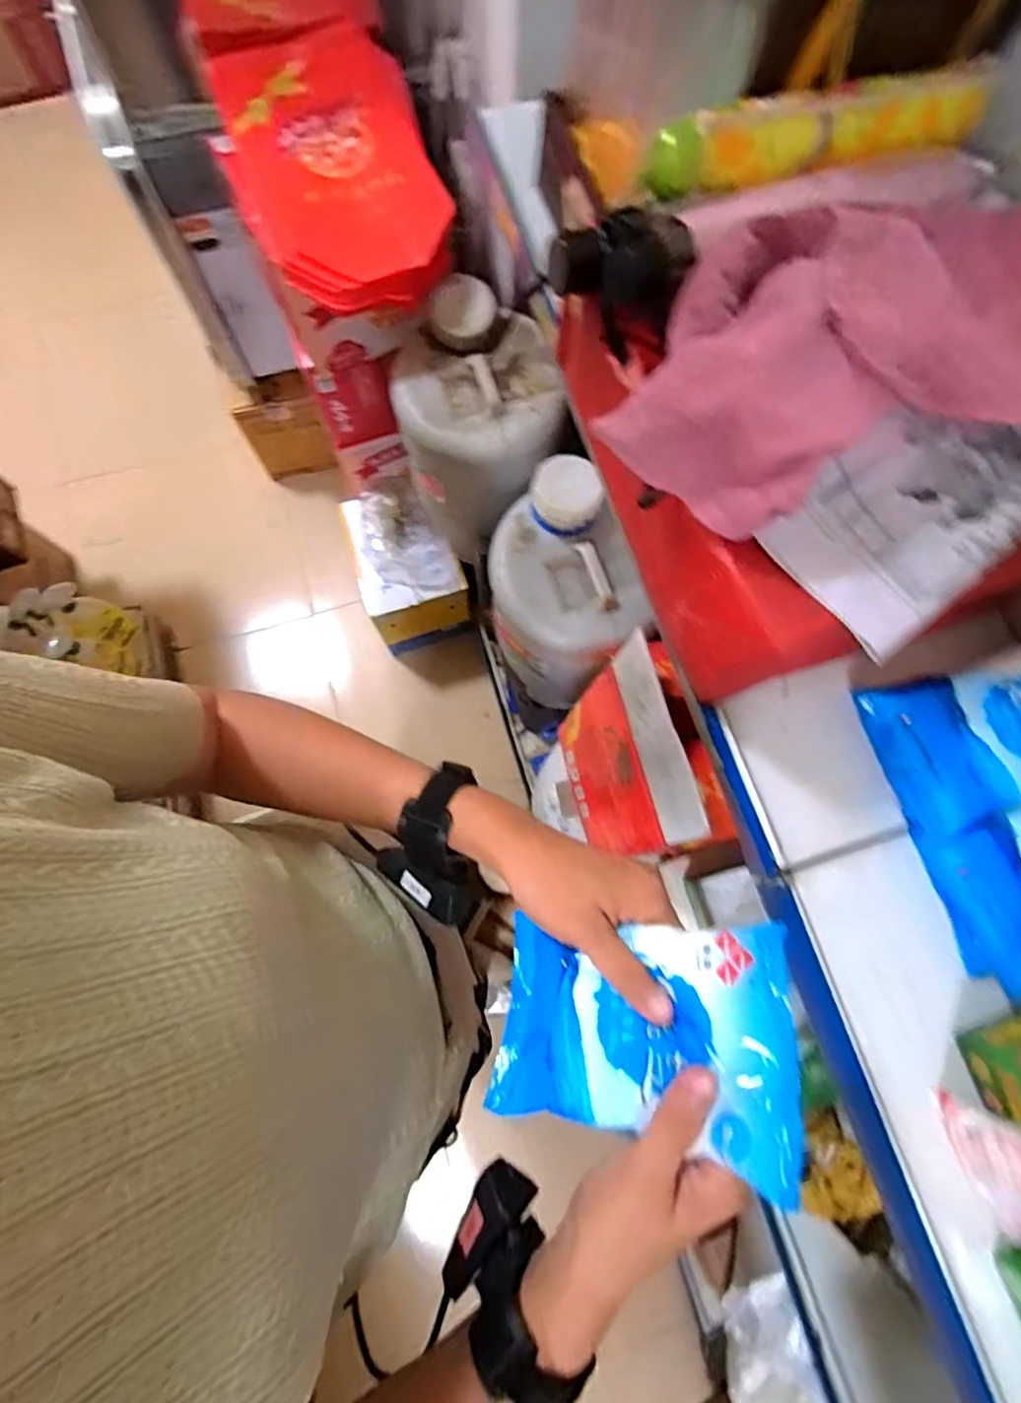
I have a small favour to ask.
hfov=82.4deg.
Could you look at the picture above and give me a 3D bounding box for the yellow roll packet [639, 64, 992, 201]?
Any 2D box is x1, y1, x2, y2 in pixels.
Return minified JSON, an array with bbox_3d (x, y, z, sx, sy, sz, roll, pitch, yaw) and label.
[{"bbox_3d":[0.210,-0.381,0.389,0.237,0.033,0.044,-19,77,-5],"label":"yellow roll packet"}]

